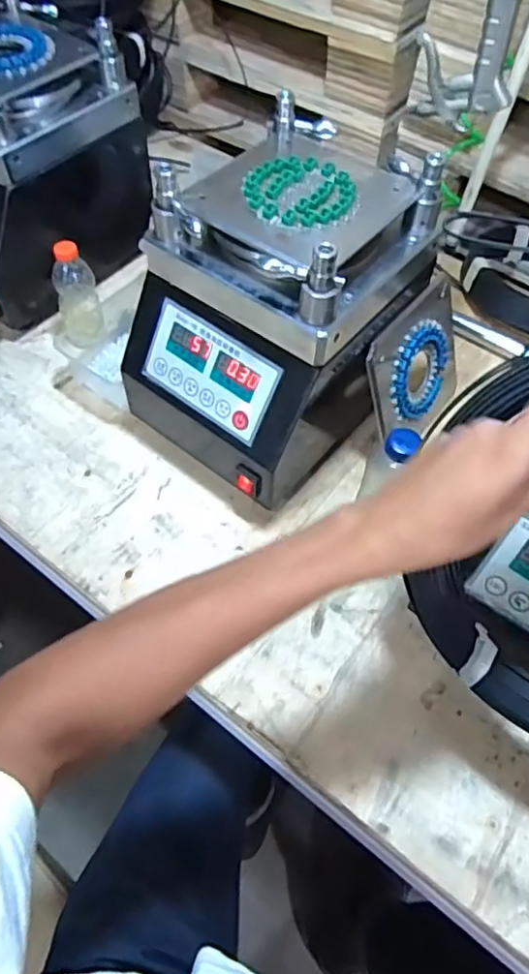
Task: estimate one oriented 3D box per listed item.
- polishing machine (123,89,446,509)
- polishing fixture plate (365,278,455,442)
[{"bbox_3d":[0.012,-0.181,0.650,0.221,0.281,0.276,39,65,21],"label":"polishing machine"},{"bbox_3d":[0.183,-0.137,0.692,0.013,0.158,0.169,20,58,41],"label":"polishing fixture plate"}]

